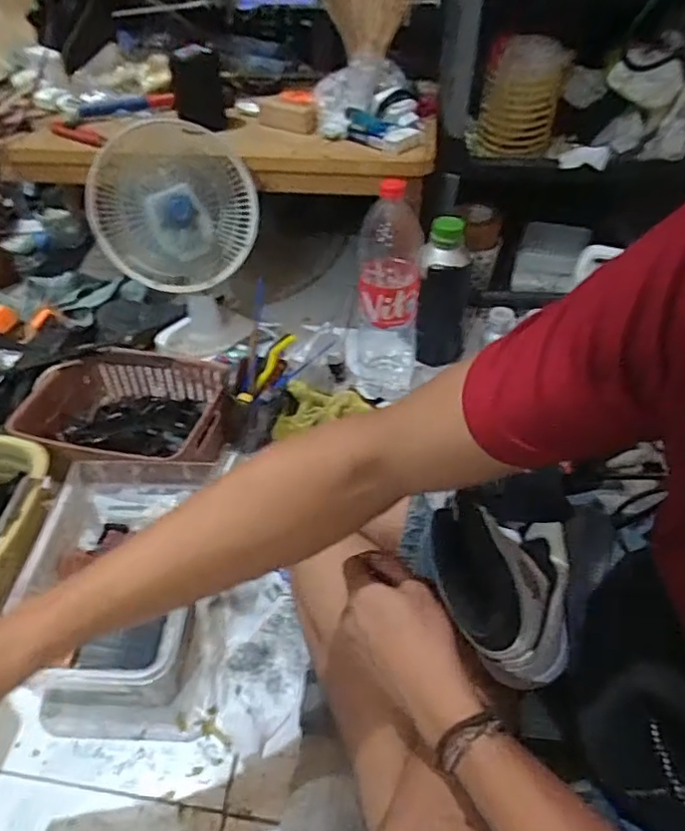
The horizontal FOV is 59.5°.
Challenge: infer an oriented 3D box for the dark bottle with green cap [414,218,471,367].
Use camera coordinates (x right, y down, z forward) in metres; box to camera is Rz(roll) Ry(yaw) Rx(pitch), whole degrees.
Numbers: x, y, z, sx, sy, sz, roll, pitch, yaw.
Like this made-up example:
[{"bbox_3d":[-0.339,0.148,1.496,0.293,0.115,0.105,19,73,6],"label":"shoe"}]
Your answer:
[{"bbox_3d":[0.160,-0.177,0.940,0.073,0.240,0.066,10,43,11],"label":"dark bottle with green cap"}]

